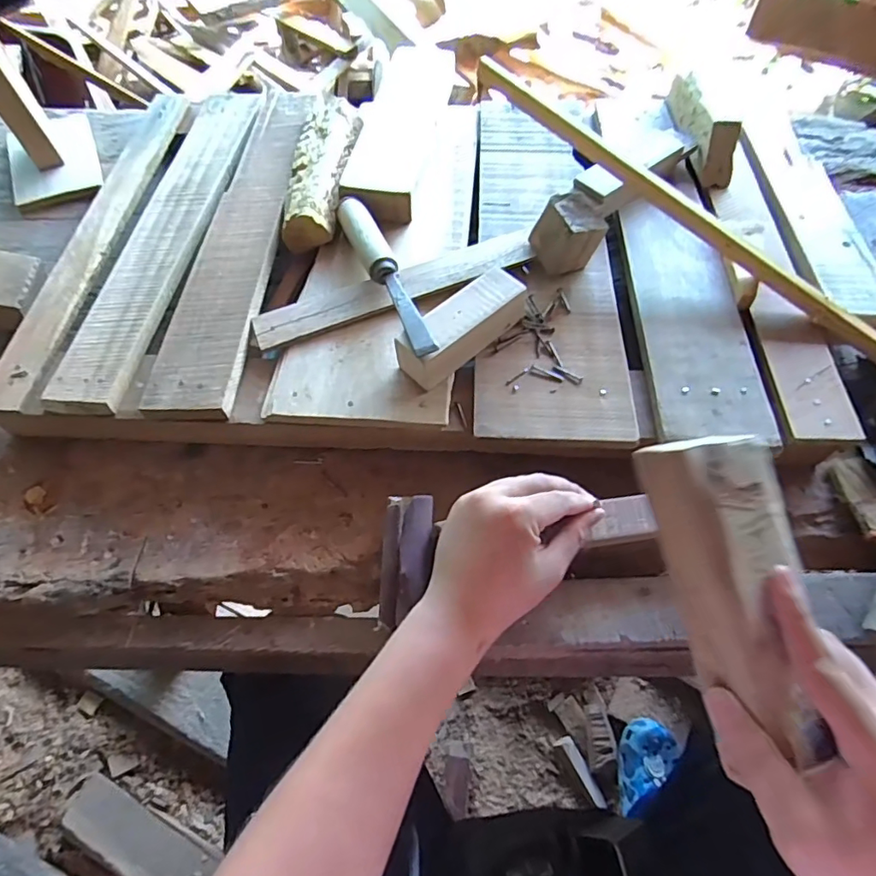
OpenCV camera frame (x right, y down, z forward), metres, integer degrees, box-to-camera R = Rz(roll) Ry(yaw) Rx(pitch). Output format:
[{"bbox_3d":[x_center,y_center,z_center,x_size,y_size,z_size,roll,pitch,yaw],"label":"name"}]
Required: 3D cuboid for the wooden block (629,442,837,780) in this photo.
[{"bbox_3d":[0.164,0.078,0.287,0.062,0.033,0.164,-15,87,-9],"label":"wooden block"}]

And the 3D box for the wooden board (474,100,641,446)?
[{"bbox_3d":[0.105,-0.197,0.538,0.127,0.022,0.457,3,62,1],"label":"wooden board"}]

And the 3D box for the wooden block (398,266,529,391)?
[{"bbox_3d":[0.021,-0.094,0.454,0.123,0.042,0.040,-40,69,-19],"label":"wooden block"}]

